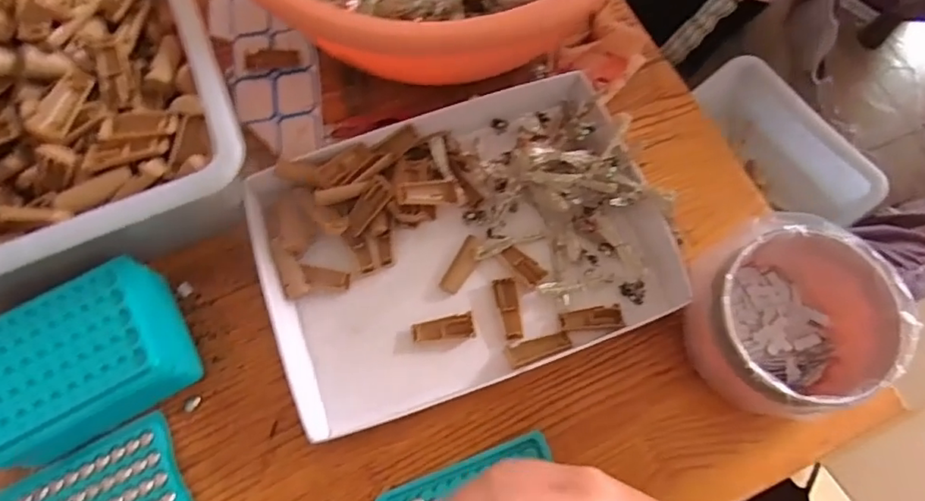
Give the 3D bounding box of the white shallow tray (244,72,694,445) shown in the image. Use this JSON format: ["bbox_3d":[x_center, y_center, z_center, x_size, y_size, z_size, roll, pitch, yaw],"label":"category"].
[{"bbox_3d":[-0.001,-0.007,0.444,0.301,0.052,0.216,-19,73,-6],"label":"white shallow tray"}]

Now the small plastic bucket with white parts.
[{"bbox_3d":[0.222,0.047,0.392,0.118,0.078,0.120,0,72,0],"label":"small plastic bucket with white parts"}]

